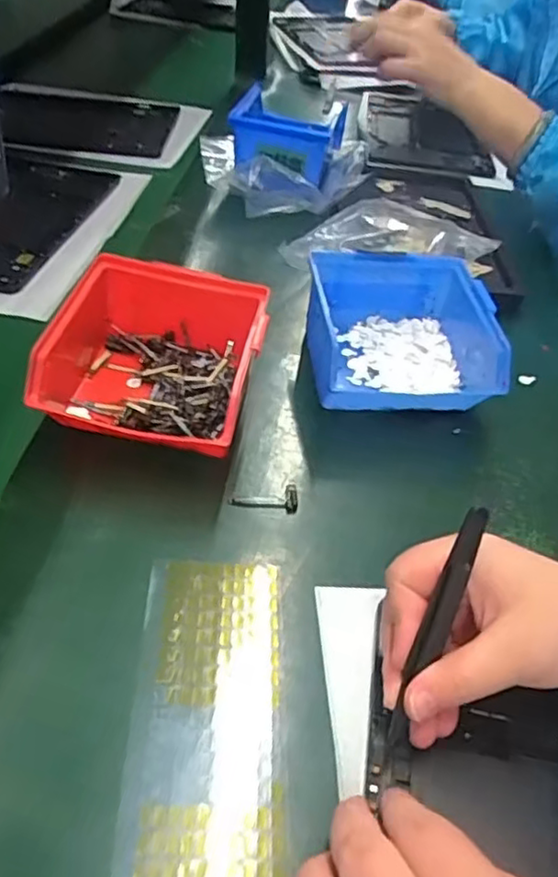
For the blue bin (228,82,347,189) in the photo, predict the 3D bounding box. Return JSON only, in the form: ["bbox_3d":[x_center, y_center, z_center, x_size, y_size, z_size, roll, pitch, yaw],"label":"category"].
[{"bbox_3d":[0.014,-0.334,0.704,0.106,0.065,0.134,14,43,10],"label":"blue bin"}]

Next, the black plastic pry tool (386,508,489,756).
[{"bbox_3d":[0.069,0.085,0.289,0.012,0.118,0.004,17,9,9],"label":"black plastic pry tool"}]

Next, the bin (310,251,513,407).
[{"bbox_3d":[0.085,-0.072,0.475,0.122,0.063,0.131,1,45,-8],"label":"bin"}]

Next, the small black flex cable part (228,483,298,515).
[{"bbox_3d":[-0.009,0.035,0.401,0.041,0.004,0.020,7,44,0],"label":"small black flex cable part"}]

